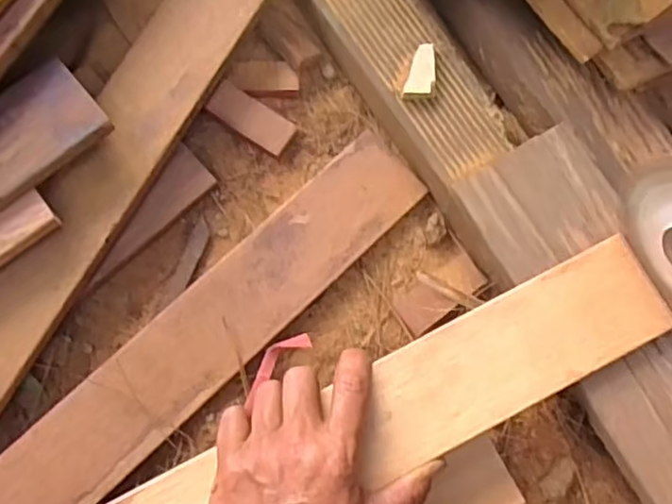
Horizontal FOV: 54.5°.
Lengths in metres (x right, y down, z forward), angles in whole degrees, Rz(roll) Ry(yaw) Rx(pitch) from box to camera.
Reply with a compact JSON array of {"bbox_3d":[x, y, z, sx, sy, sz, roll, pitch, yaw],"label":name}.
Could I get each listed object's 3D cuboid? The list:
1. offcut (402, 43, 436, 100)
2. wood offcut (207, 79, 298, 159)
[{"bbox_3d":[0.061,-0.125,0.452,0.021,0.008,0.040,12,87,2],"label":"offcut"},{"bbox_3d":[-0.061,-0.097,0.478,0.064,0.009,0.028,33,75,-8],"label":"wood offcut"}]

